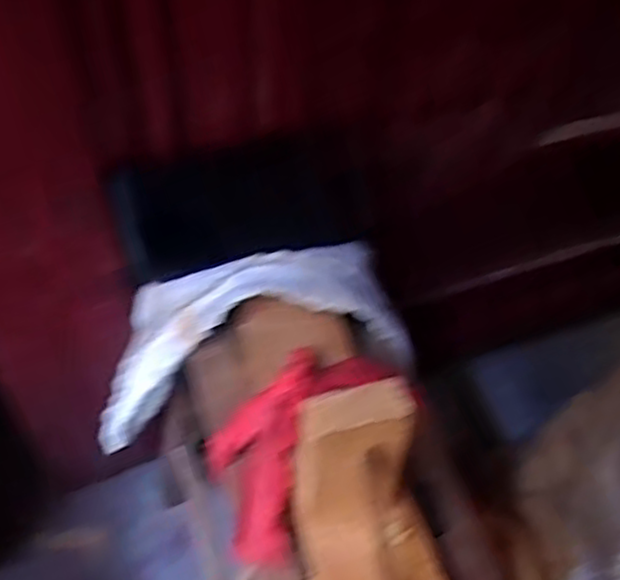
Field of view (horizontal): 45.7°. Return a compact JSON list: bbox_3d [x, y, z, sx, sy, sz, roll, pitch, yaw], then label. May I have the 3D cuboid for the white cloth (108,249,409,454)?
[{"bbox_3d":[-0.049,0.036,0.492,0.217,0.103,0.088,-21,54,2],"label":"white cloth"}]

